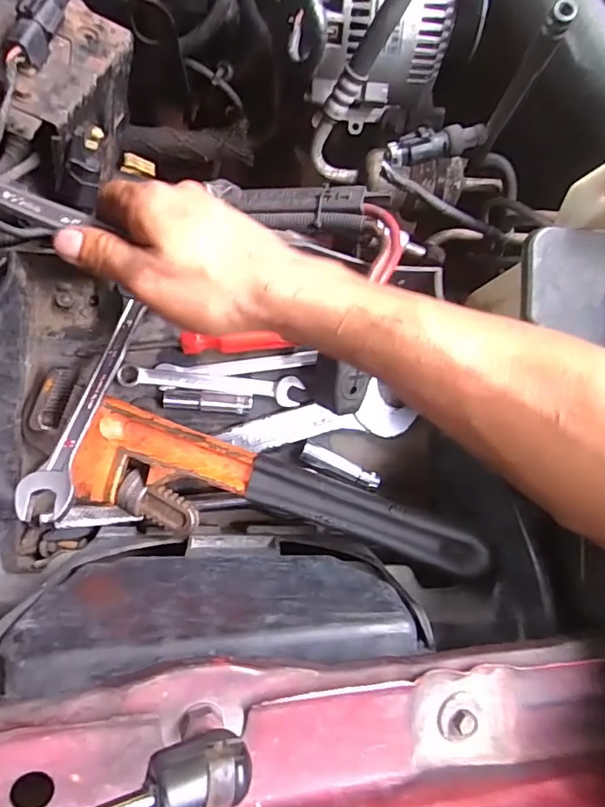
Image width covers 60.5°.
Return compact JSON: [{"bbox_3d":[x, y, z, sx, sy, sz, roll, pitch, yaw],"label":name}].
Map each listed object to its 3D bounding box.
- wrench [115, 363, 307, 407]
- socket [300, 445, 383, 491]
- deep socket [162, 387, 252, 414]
[{"bbox_3d":[-0.067,-0.015,0.386,0.135,0.014,0.021,6,87,-3],"label":"wrench"},{"bbox_3d":[0.029,0.049,0.395,0.061,0.014,0.015,23,86,-2],"label":"socket"},{"bbox_3d":[-0.070,-0.001,0.384,0.064,0.013,0.016,6,87,-3],"label":"deep socket"}]

